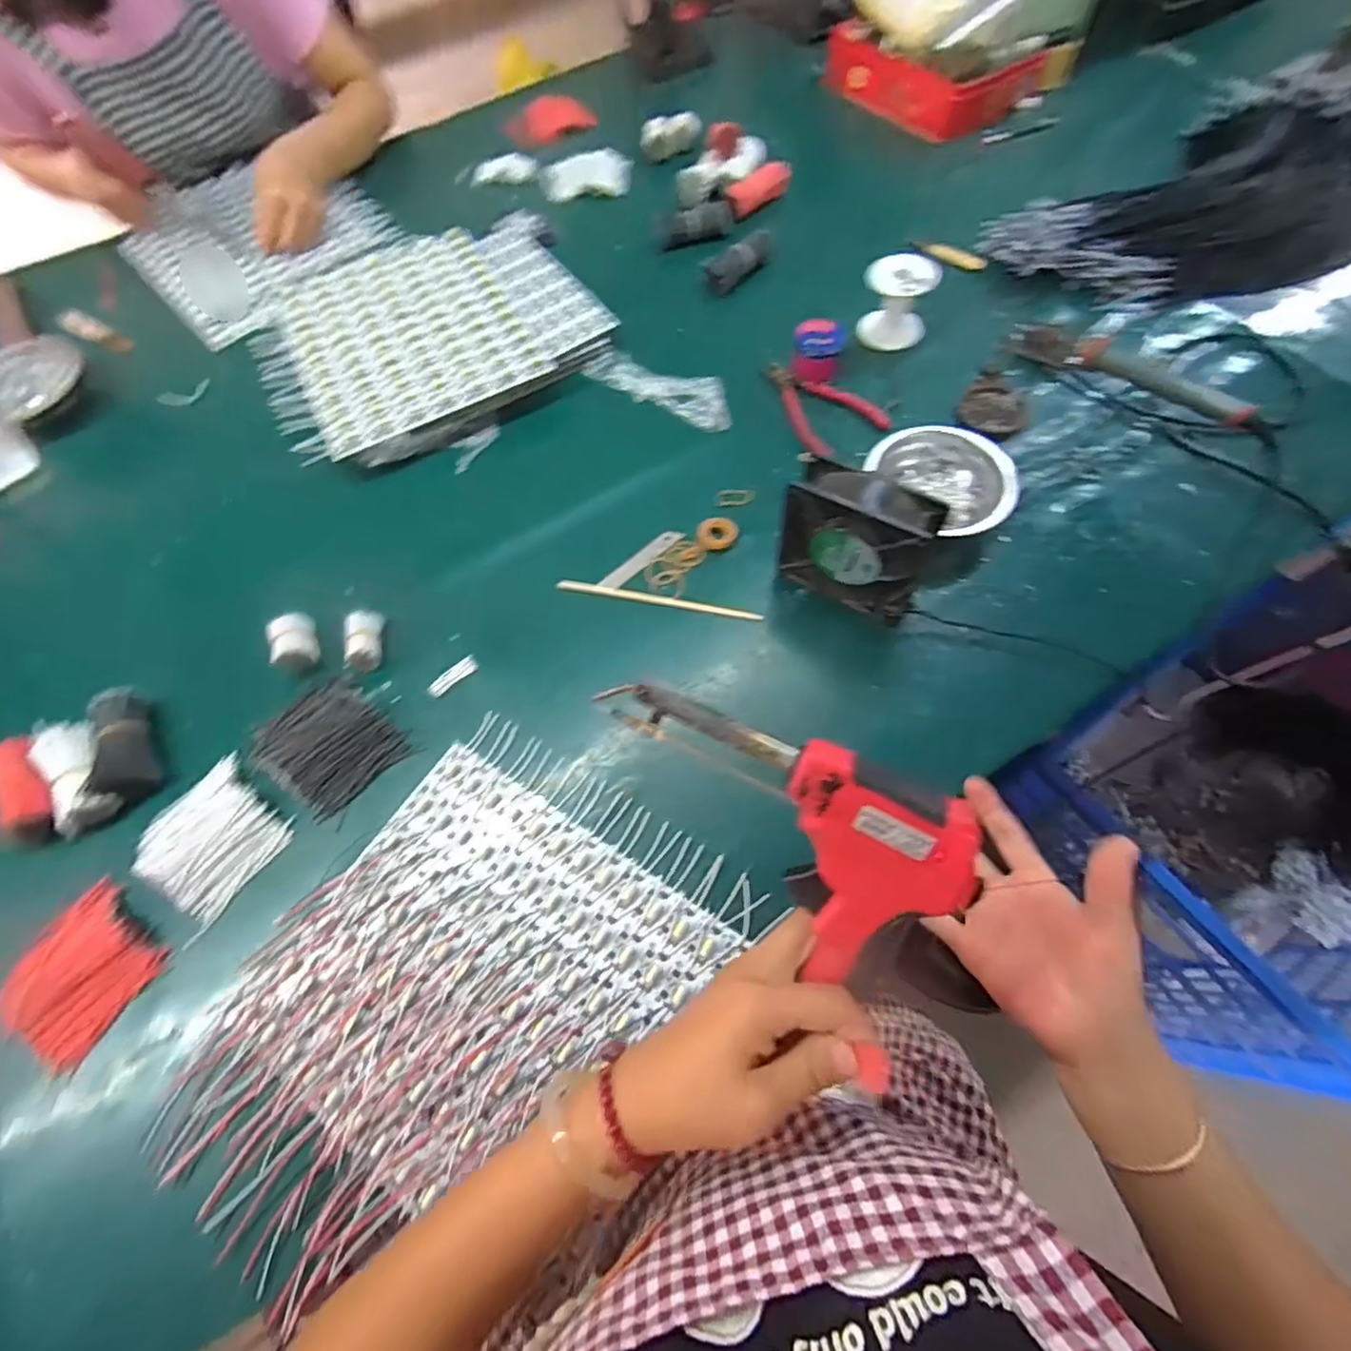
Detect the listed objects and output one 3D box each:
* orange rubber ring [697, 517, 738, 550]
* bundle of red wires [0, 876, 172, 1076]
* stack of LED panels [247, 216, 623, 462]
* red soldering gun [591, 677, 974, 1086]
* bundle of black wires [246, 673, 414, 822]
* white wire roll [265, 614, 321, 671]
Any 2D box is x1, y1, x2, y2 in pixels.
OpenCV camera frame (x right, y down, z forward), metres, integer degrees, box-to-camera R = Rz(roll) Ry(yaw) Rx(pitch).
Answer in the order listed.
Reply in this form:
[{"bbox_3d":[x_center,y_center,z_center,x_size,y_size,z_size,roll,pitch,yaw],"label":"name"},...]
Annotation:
[{"bbox_3d":[0.041,-0.137,0.595,0.038,0.010,0.033,10,65,8],"label":"orange rubber ring"},{"bbox_3d":[-0.438,0.219,0.449,0.088,0.017,0.094,32,70,18],"label":"bundle of red wires"},{"bbox_3d":[-0.288,-0.405,0.719,0.376,0.049,0.296,-31,66,-12],"label":"stack of LED panels"},{"bbox_3d":[0.044,0.073,0.297,0.182,0.030,0.114,31,112,13],"label":"red soldering gun"},{"bbox_3d":[-0.298,0.056,0.525,0.116,0.021,0.093,37,71,19],"label":"bundle of black wires"},{"bbox_3d":[-0.343,-0.030,0.555,0.035,0.032,0.054,-13,64,-3],"label":"white wire roll"}]

